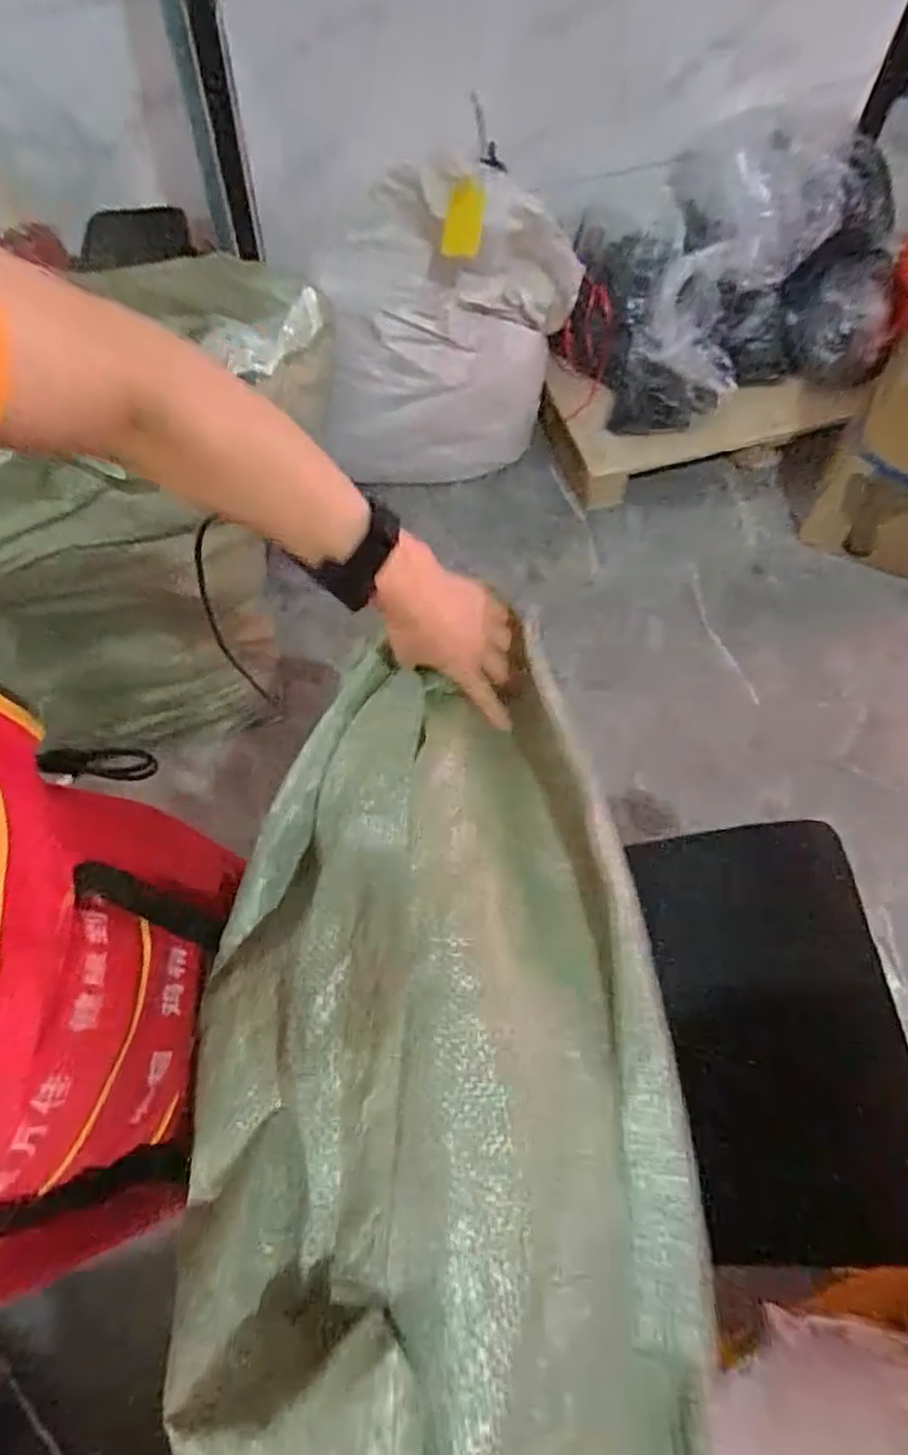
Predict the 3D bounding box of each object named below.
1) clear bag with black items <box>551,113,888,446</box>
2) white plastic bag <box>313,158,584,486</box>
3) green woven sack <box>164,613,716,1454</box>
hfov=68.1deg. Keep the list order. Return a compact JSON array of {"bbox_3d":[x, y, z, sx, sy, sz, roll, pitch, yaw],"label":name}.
[{"bbox_3d":[0.579,-0.931,1.409,0.624,0.429,0.361,-19,67,-6],"label":"clear bag with black items"},{"bbox_3d":[-0.016,-0.780,1.376,0.521,0.502,0.222,-2,66,1],"label":"white plastic bag"},{"bbox_3d":[-0.012,0.173,0.393,0.286,0.120,0.437,2,66,3],"label":"green woven sack"}]

